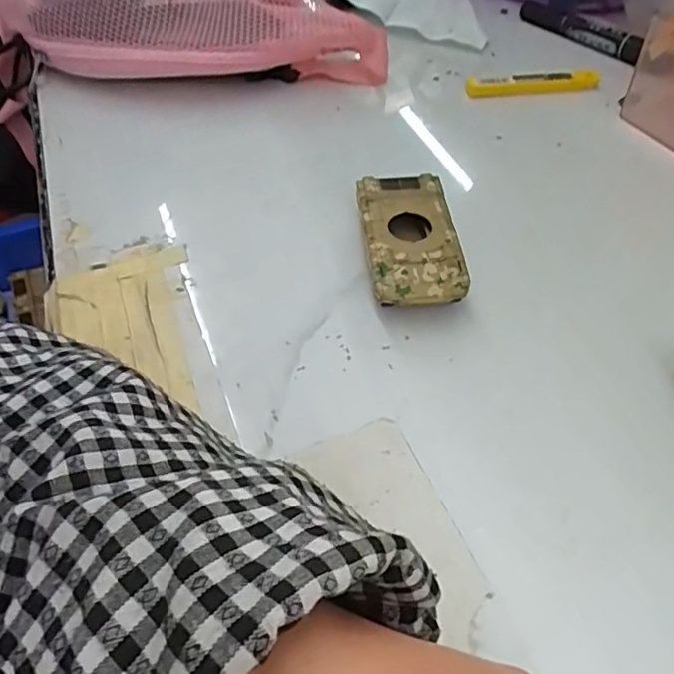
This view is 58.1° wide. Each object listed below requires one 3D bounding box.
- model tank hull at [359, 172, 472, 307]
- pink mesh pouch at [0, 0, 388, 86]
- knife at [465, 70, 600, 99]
[{"bbox_3d":[0.041,-0.051,0.343,0.050,0.026,0.091,-5,51,-3],"label":"model tank hull"},{"bbox_3d":[-0.118,-0.258,0.467,0.292,0.089,0.120,-4,51,-2],"label":"pink mesh pouch"},{"bbox_3d":[0.152,-0.197,0.469,0.104,0.010,0.018,-5,51,-2],"label":"knife"}]

